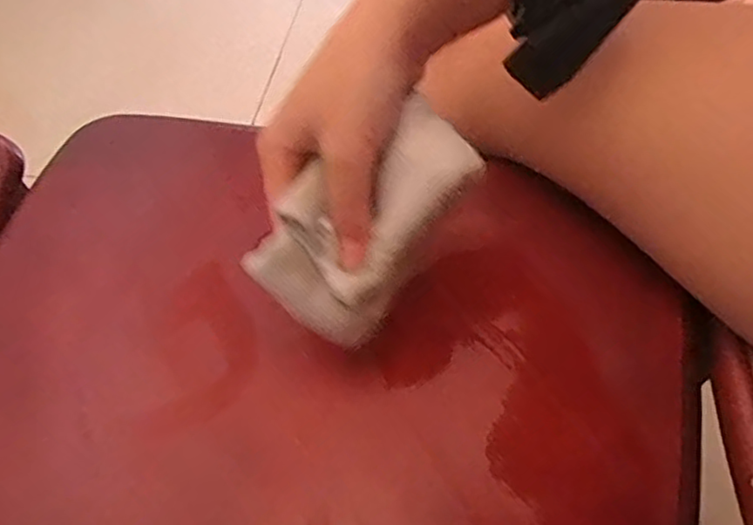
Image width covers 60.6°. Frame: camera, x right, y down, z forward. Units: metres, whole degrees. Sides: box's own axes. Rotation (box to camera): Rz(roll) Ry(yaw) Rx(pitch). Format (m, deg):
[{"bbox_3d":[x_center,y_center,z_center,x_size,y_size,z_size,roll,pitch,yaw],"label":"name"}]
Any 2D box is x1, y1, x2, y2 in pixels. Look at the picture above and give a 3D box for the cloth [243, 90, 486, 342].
[{"bbox_3d":[-0.005,-0.020,0.303,0.068,0.012,0.114,38,99,-4],"label":"cloth"}]

